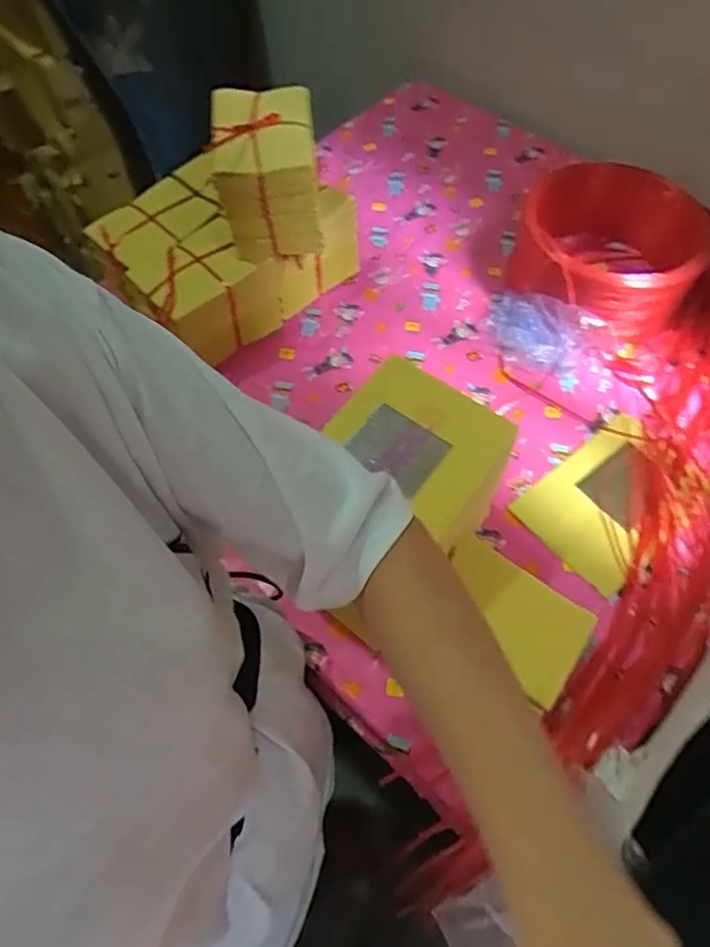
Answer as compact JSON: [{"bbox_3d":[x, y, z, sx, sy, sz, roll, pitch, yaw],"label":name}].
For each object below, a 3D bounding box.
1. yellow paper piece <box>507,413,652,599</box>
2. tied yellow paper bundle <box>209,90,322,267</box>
[{"bbox_3d":[0.332,0.032,0.769,0.228,0.012,0.157,-37,67,-18],"label":"yellow paper piece"},{"bbox_3d":[-0.118,-0.408,0.806,0.125,0.153,0.158,-6,61,-3],"label":"tied yellow paper bundle"}]

